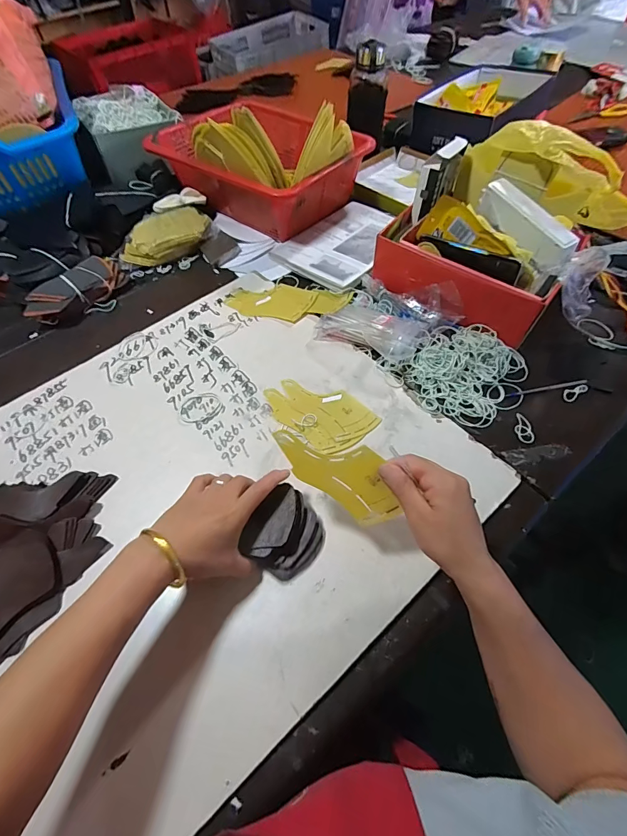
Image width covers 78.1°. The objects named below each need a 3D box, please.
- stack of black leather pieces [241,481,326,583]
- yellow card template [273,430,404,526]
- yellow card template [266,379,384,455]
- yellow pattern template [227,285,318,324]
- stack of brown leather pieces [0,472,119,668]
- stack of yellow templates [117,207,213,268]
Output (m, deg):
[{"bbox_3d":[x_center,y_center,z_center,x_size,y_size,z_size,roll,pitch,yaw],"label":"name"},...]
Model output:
[{"bbox_3d":[-0.030,0.131,0.440,0.074,0.040,0.085,32,63,20],"label":"stack of black leather pieces"},{"bbox_3d":[0.027,0.052,0.391,0.140,0.068,0.007,36,18,-1],"label":"yellow card template"},{"bbox_3d":[0.006,-0.011,0.552,0.155,0.004,0.096,34,63,21],"label":"yellow card template"},{"bbox_3d":[-0.074,-0.206,0.680,0.150,0.005,0.083,8,61,9],"label":"yellow pattern template"},{"bbox_3d":[-0.328,0.165,0.428,0.173,0.037,0.210,-10,57,-5],"label":"stack of brown leather pieces"},{"bbox_3d":[-0.290,-0.358,0.761,0.182,0.047,0.089,-27,60,-16],"label":"stack of yellow templates"}]

